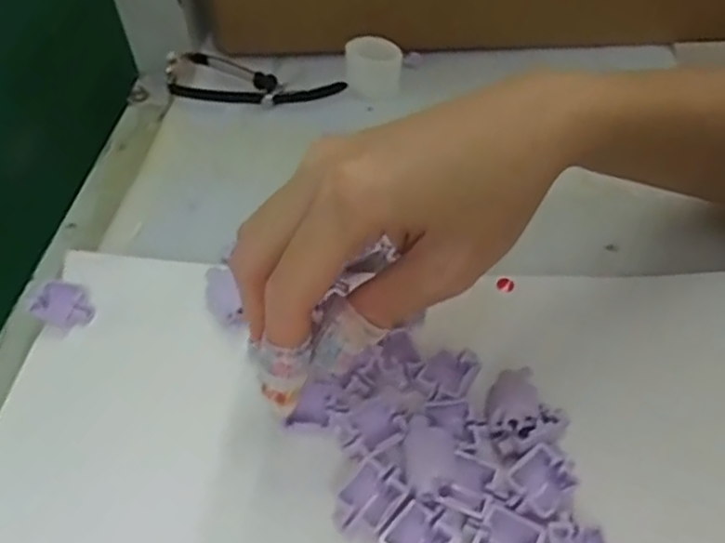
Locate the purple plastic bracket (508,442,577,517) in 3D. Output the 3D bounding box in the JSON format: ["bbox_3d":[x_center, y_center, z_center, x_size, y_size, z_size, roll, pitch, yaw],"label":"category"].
[{"bbox_3d":[0.065,0.073,0.243,0.021,0.007,0.017,-33,55,-24],"label":"purple plastic bracket"}]

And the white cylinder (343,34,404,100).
[{"bbox_3d":[0.007,-0.121,0.406,0.033,0.028,0.025,-1,49,1],"label":"white cylinder"}]

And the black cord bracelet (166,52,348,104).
[{"bbox_3d":[-0.065,-0.113,0.407,0.103,0.015,0.033,9,49,10],"label":"black cord bracelet"}]

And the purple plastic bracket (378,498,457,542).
[{"bbox_3d":[0.019,0.091,0.233,0.024,0.008,0.019,-37,57,-27],"label":"purple plastic bracket"}]

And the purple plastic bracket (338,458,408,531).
[{"bbox_3d":[0.003,0.079,0.242,0.018,0.004,0.025,31,57,26],"label":"purple plastic bracket"}]

